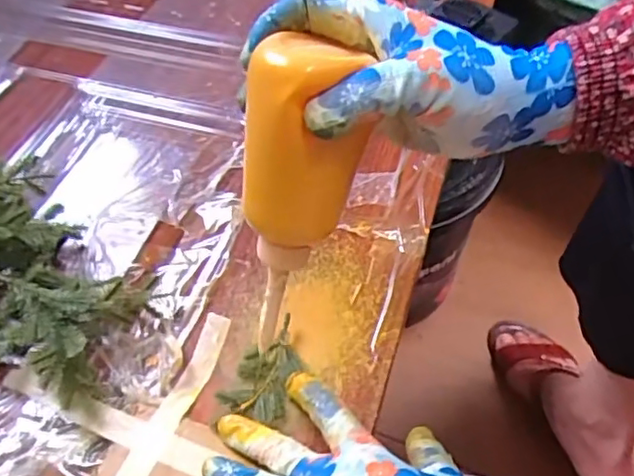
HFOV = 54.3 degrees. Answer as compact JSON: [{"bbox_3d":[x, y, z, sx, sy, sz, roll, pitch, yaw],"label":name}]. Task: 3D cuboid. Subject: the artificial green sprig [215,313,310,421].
[{"bbox_3d":[-0.030,0.087,0.412,0.037,0.016,0.072,23,56,18],"label":"artificial green sprig"}]

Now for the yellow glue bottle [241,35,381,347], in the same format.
[{"bbox_3d":[-0.007,-0.015,0.328,0.053,0.168,0.051,16,33,14],"label":"yellow glue bottle"}]

